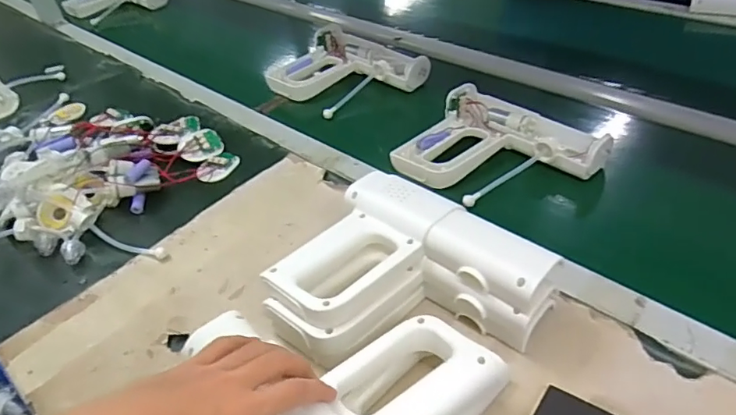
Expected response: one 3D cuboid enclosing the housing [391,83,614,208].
[{"bbox_3d":[0.165,-0.073,0.661,0.217,0.046,0.178,27,51,33],"label":"housing"}]

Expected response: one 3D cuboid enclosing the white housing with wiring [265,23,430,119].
[{"bbox_3d":[-0.036,-0.219,0.862,0.221,0.054,0.181,24,50,32],"label":"white housing with wiring"}]

